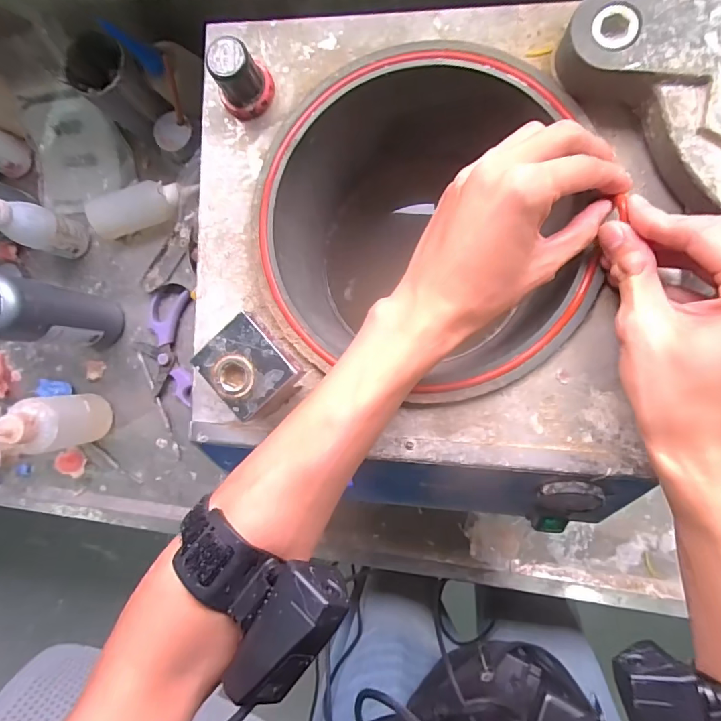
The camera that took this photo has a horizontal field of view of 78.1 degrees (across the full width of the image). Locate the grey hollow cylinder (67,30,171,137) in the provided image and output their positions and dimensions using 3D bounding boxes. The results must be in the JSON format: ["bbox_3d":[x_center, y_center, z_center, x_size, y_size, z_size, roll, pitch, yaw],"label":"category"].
[{"bbox_3d":[-0.261,-0.297,0.492,0.060,0.094,0.065,41,95,6],"label":"grey hollow cylinder"}]

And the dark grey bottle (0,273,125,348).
[{"bbox_3d":[-0.353,-0.052,0.506,0.068,0.187,0.068,6,91,8],"label":"dark grey bottle"}]

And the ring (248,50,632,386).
[{"bbox_3d":[0.037,-0.089,0.287,0.211,0.007,0.221,0,90,8],"label":"ring"}]

